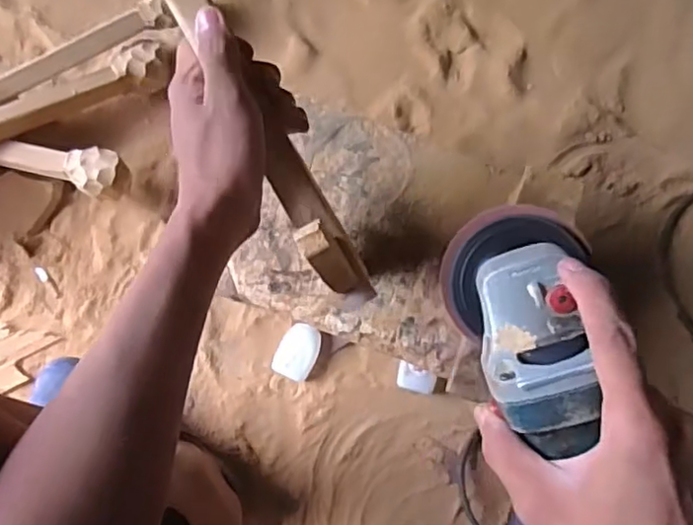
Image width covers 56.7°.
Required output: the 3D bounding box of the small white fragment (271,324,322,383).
[{"bbox_3d":[-0.056,0.102,0.737,0.045,0.023,0.063,23,82,1],"label":"small white fragment"}]

